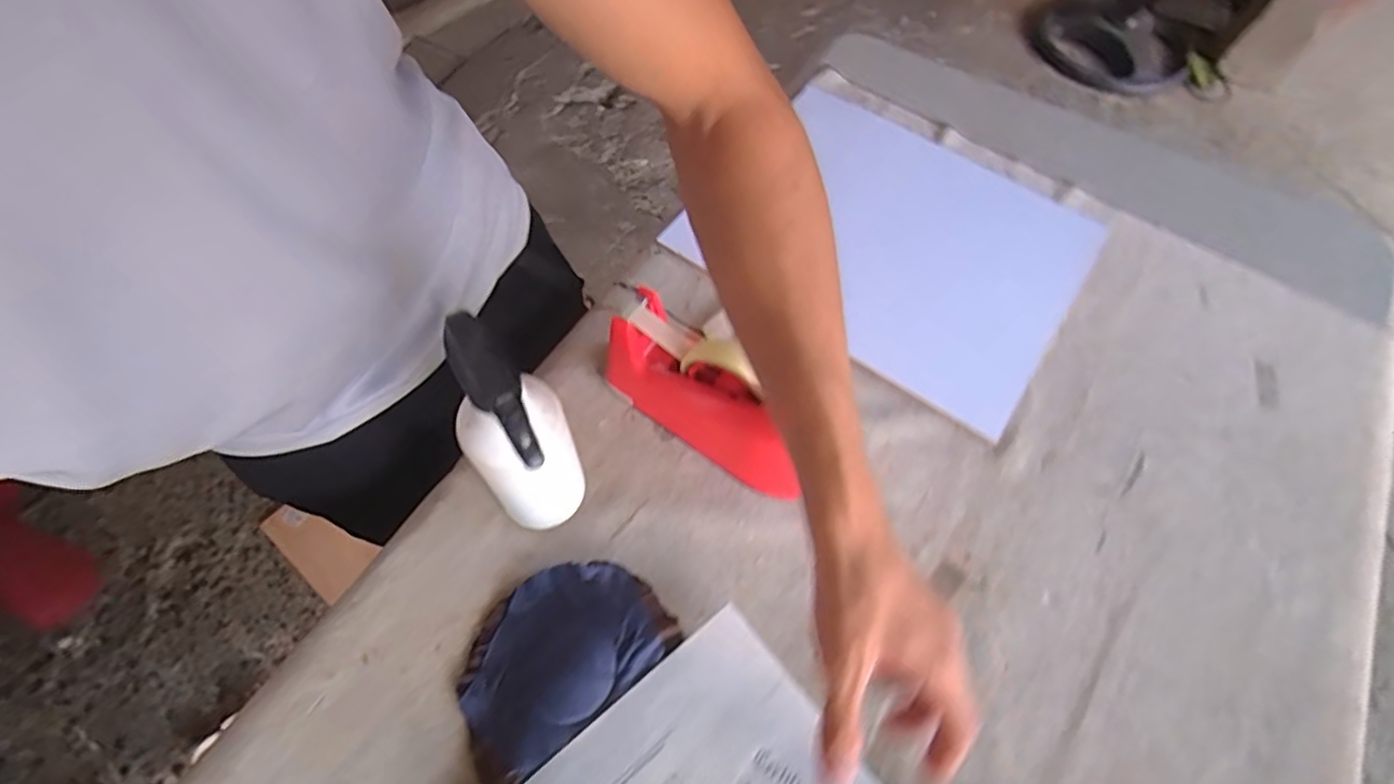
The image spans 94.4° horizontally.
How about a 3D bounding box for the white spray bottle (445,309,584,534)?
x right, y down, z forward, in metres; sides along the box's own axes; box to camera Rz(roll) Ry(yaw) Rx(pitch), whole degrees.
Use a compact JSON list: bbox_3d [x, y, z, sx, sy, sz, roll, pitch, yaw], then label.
[{"bbox_3d":[-0.124,0.042,0.435,0.074,0.236,0.050,14,63,4],"label":"white spray bottle"}]

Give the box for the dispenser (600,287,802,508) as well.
[{"bbox_3d":[0.006,0.009,0.524,0.189,0.121,0.054,41,67,16],"label":"dispenser"}]

